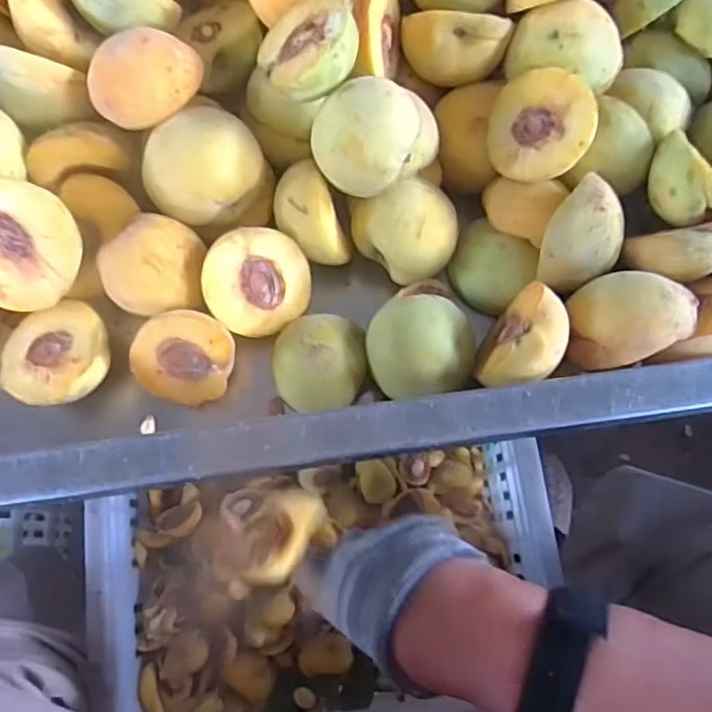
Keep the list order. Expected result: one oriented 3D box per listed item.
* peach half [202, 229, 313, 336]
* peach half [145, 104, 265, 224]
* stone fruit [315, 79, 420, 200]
[{"bbox_3d":[-0.064,-0.046,0.366,0.062,0.032,0.061,-8,107,-29],"label":"peach half"},{"bbox_3d":[-0.089,-0.111,0.347,0.065,0.026,0.051,-34,76,-10],"label":"peach half"},{"bbox_3d":[0.006,-0.118,0.333,0.057,0.043,0.050,-8,73,-3],"label":"stone fruit"}]

